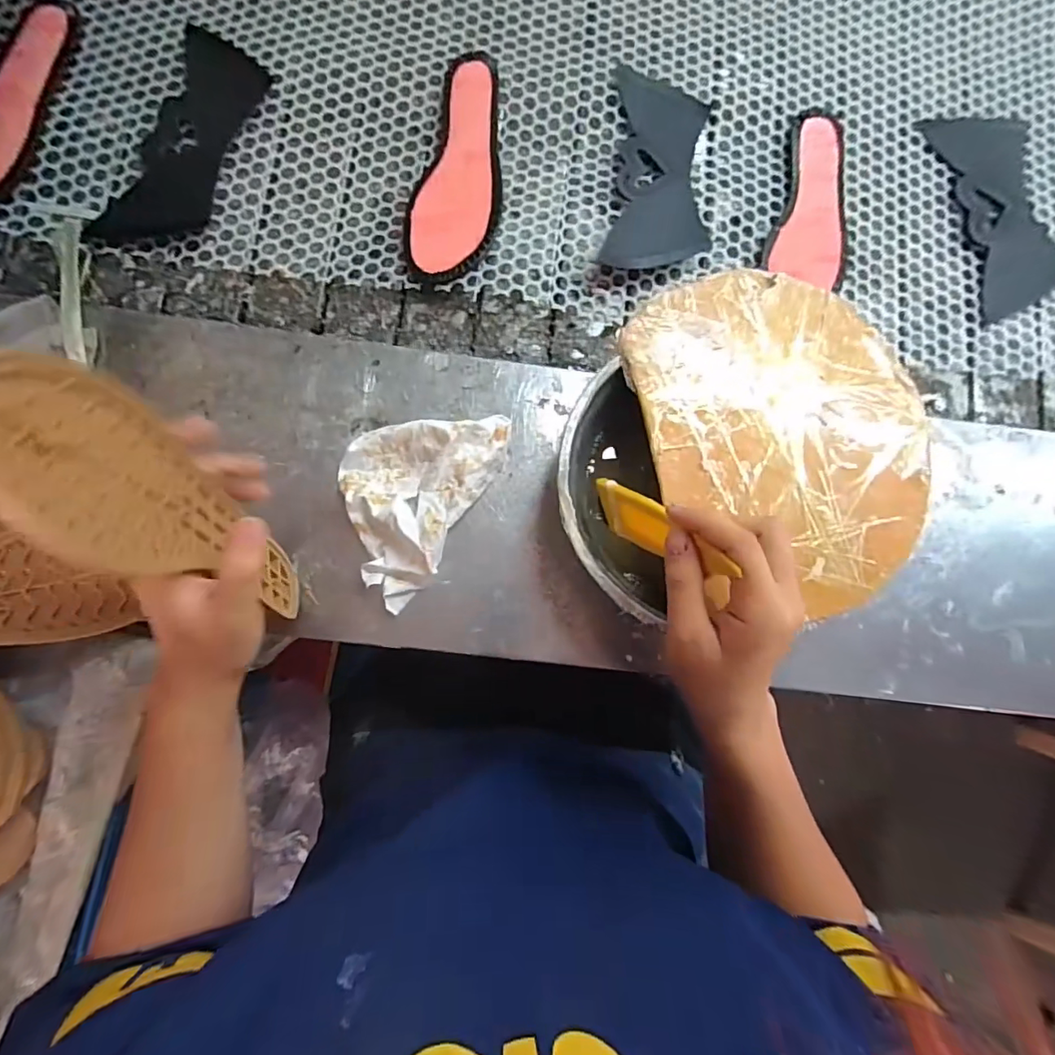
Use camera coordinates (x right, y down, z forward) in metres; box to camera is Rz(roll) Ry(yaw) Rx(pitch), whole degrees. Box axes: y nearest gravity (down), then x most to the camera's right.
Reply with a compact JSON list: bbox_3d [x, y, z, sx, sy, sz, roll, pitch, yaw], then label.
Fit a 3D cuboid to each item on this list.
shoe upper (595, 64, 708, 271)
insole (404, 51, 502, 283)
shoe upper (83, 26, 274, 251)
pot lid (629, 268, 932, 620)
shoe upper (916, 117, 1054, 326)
[{"bbox_3d":[0.124,-0.326,0.480,0.091,0.015,0.192,8,83,-3],"label":"shoe upper"},{"bbox_3d":[-0.055,-0.316,0.462,0.073,0.027,0.216,11,83,-2],"label":"insole"},{"bbox_3d":[-0.302,-0.339,0.460,0.087,0.004,0.214,16,82,-2],"label":"shoe upper"},{"bbox_3d":[0.181,-0.064,0.358,0.188,0.009,0.233,-12,84,-5],"label":"pot lid"},{"bbox_3d":[0.460,-0.308,0.503,0.110,0.009,0.207,-14,84,-5],"label":"shoe upper"}]

